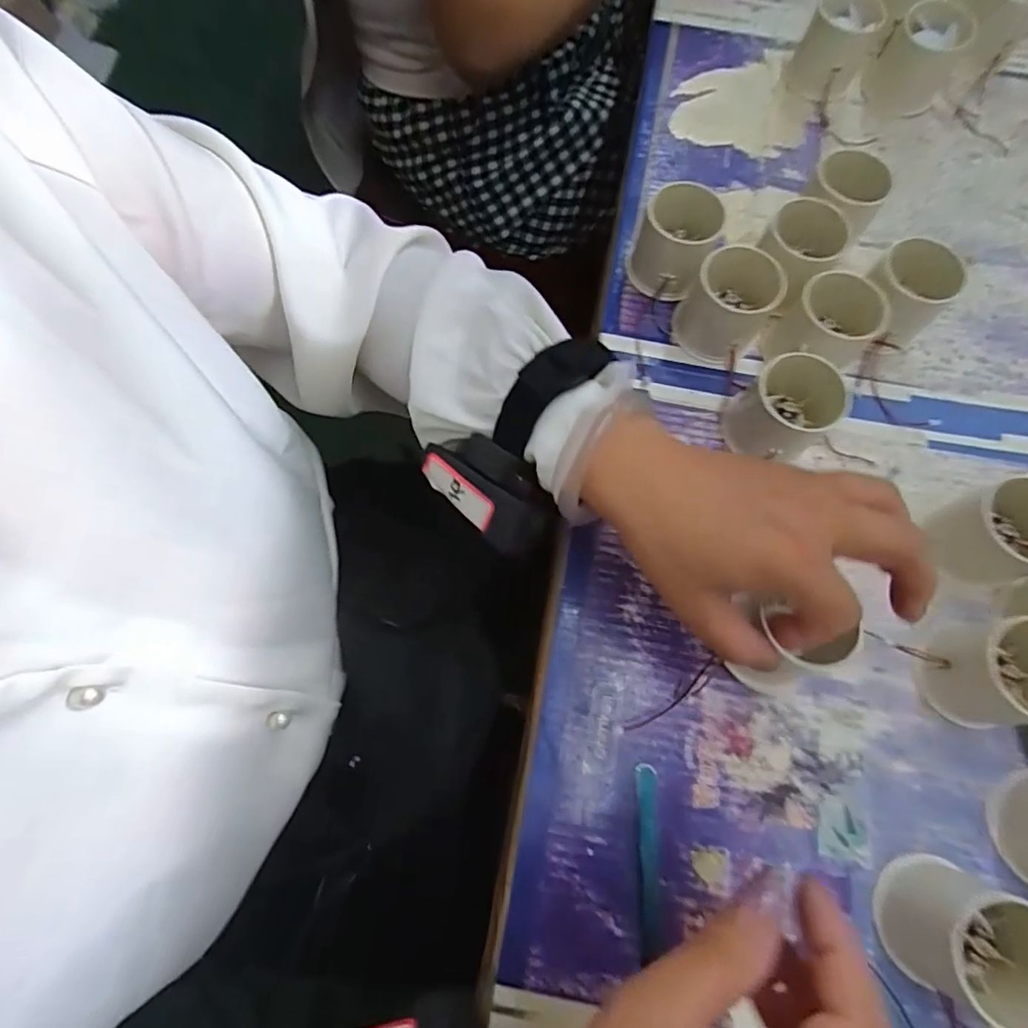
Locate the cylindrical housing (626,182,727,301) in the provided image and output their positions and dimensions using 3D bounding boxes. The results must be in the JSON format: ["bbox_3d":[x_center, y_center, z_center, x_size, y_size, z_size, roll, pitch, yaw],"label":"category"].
[{"bbox_3d":[0.108,-0.185,0.370,0.054,0.053,0.054,25,73,8],"label":"cylindrical housing"}]

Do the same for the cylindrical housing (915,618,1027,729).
[{"bbox_3d":[0.254,0.084,0.287,0.063,0.048,0.055,-10,72,-3],"label":"cylindrical housing"}]

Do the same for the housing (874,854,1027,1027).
[{"bbox_3d":[0.207,0.194,0.247,0.049,0.054,0.053,0,72,0],"label":"housing"}]

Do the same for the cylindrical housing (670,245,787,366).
[{"bbox_3d":[0.139,-0.139,0.355,0.053,0.051,0.058,0,72,0],"label":"cylindrical housing"}]

